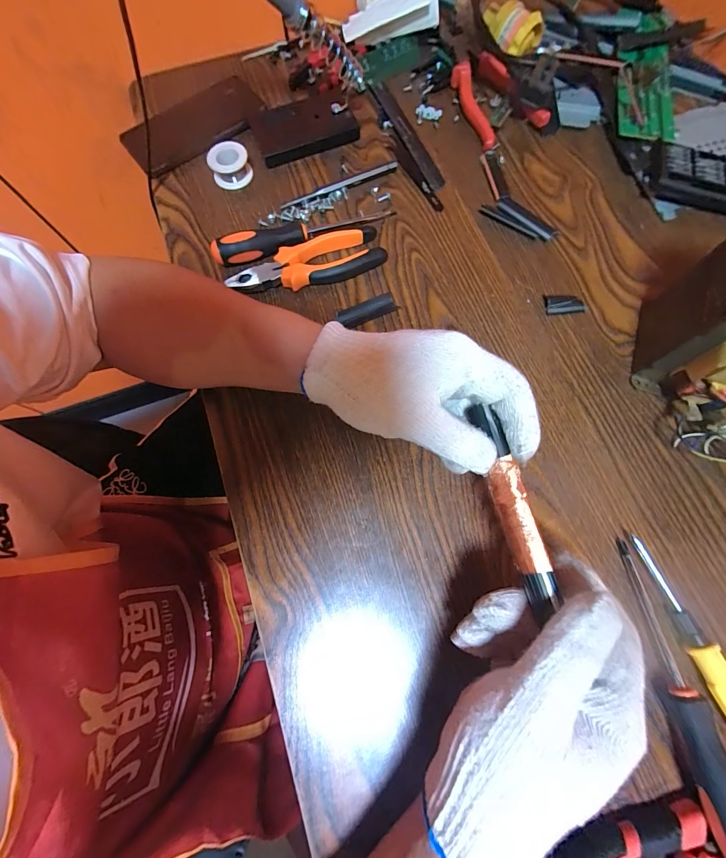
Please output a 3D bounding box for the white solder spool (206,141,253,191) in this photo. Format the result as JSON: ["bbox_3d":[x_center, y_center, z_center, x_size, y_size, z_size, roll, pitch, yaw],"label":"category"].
[{"bbox_3d":[-0.150,-0.299,0.394,0.043,0.027,0.040,-15,75,-2],"label":"white solder spool"}]

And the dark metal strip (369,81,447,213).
[{"bbox_3d":[0.052,-0.336,0.403,0.031,0.008,0.201,-22,76,-4],"label":"dark metal strip"}]

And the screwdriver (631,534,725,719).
[{"bbox_3d":[0.242,0.158,0.250,0.023,0.022,0.154,-23,76,-4],"label":"screwdriver"}]

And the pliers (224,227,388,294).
[{"bbox_3d":[-0.053,-0.167,0.348,0.147,0.019,0.045,-14,75,-2],"label":"pliers"}]

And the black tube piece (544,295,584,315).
[{"bbox_3d":[0.197,-0.122,0.339,0.037,0.008,0.019,-1,75,1],"label":"black tube piece"}]

